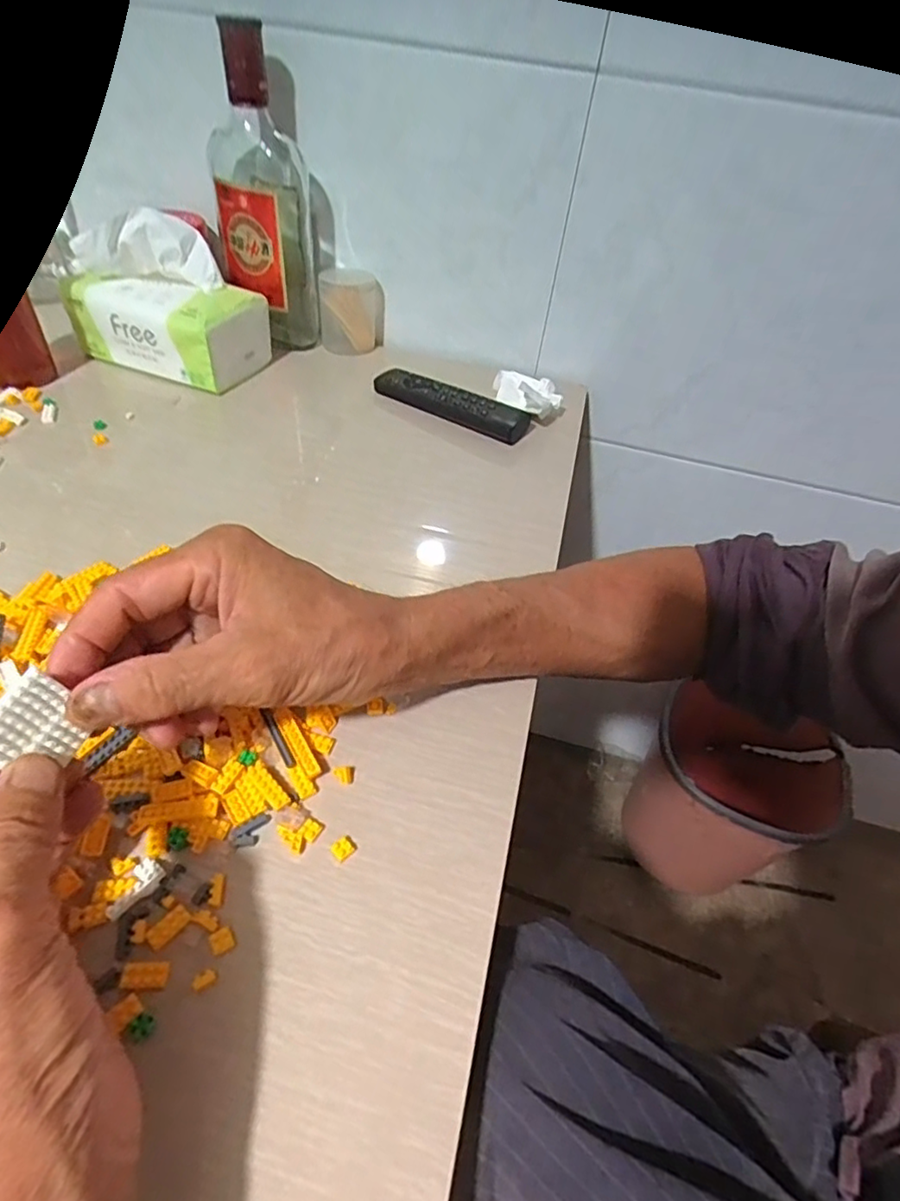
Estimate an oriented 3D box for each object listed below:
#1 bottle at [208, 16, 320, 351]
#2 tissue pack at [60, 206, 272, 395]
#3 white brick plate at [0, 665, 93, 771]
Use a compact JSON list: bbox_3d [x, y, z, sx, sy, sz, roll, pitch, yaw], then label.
[{"bbox_3d":[-0.167,-0.355,0.541,0.079,0.227,0.081,-10,47,-16],"label":"bottle"},{"bbox_3d":[-0.247,-0.264,0.531,0.150,0.114,0.079,21,46,13],"label":"tissue pack"},{"bbox_3d":[-0.143,0.045,0.211,0.004,0.032,0.029,-1,49,36],"label":"white brick plate"}]

